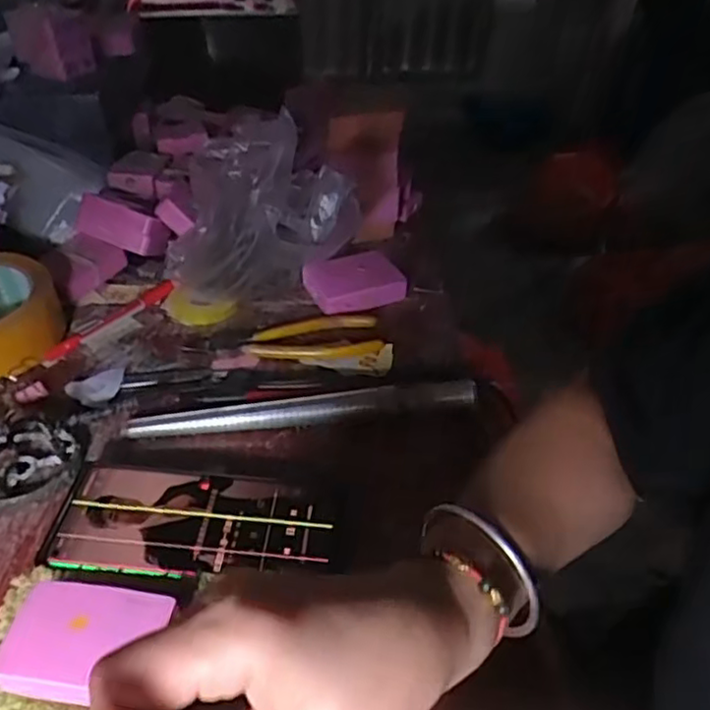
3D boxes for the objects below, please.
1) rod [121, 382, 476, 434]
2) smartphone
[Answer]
[{"bbox_3d":[-0.033,0.040,0.458,0.241,0.020,0.025,-5,40,-9],"label":"rod"},{"bbox_3d":[-0.088,0.096,0.376,0.158,0.005,0.074,5,41,-1],"label":"smartphone"}]

